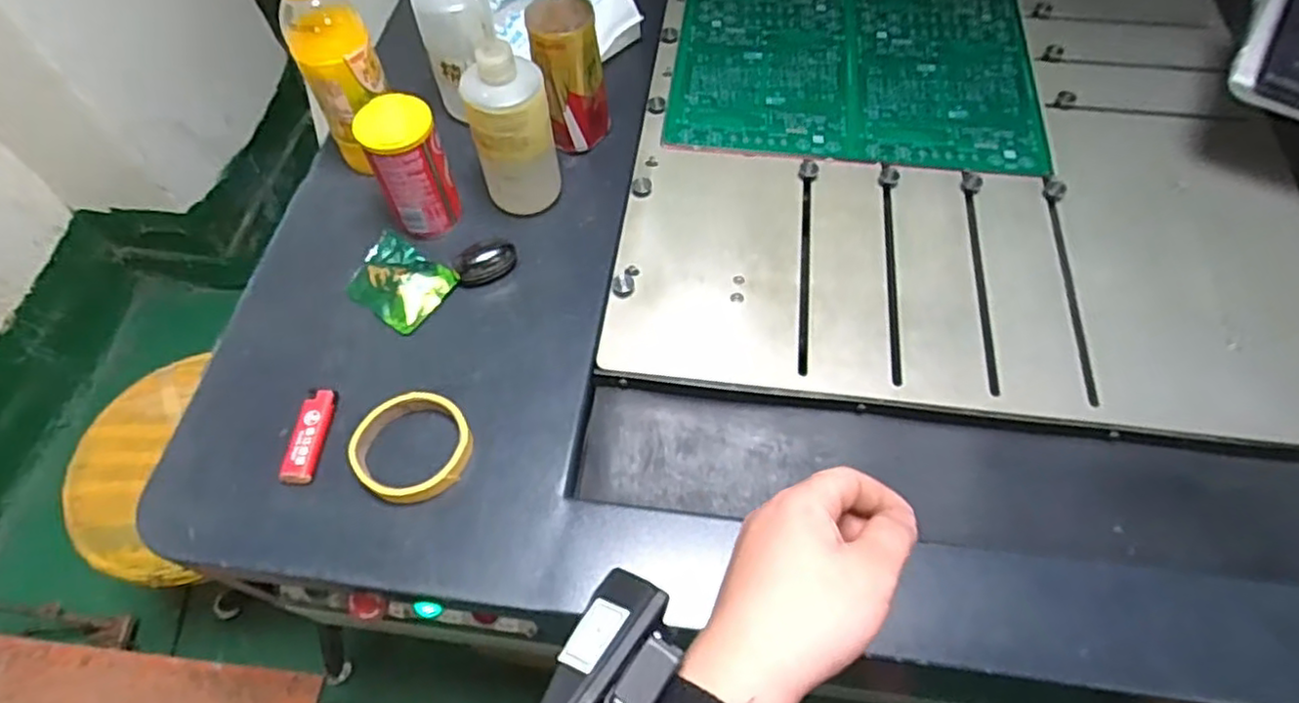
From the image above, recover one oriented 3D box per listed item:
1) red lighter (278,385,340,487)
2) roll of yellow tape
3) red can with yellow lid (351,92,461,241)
[{"bbox_3d":[-0.278,0.069,0.571,0.027,0.015,0.080,4,60,5],"label":"red lighter"},{"bbox_3d":[-0.190,0.077,0.559,0.091,0.023,0.087,-1,60,2],"label":"roll of yellow tape"},{"bbox_3d":[-0.216,-0.165,0.644,0.063,0.123,0.061,-1,60,2],"label":"red can with yellow lid"}]

